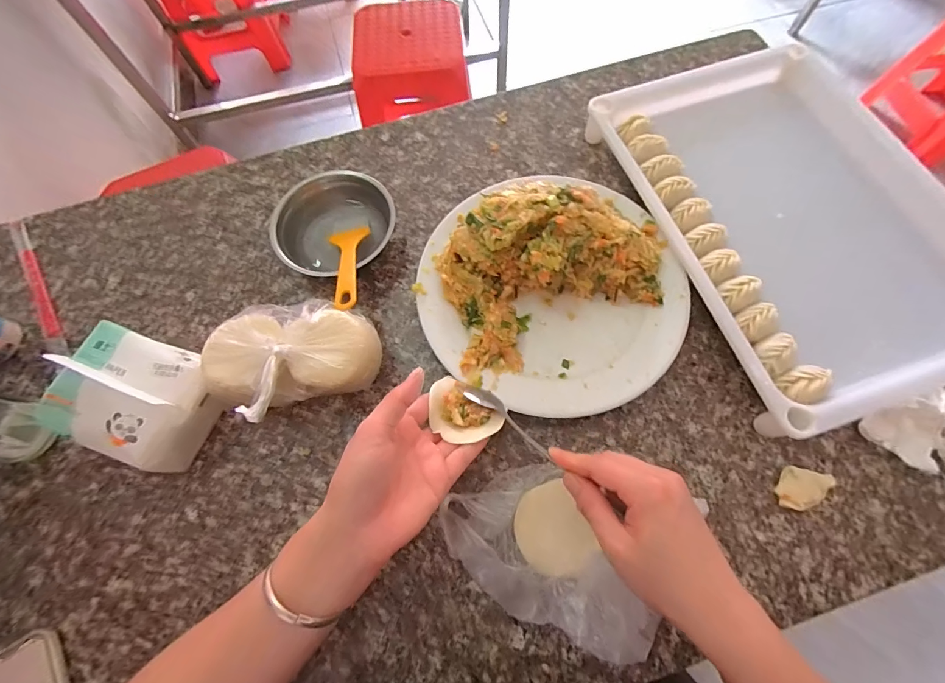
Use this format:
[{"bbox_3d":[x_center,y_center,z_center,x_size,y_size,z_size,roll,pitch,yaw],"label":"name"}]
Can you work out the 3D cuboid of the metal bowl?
[{"bbox_3d":[-0.138,-0.116,0.410,0.117,0.045,0.104,-14,70,-3],"label":"metal bowl"}]

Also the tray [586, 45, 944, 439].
[{"bbox_3d":[0.302,-0.123,0.388,0.247,0.042,0.375,-19,70,-5],"label":"tray"}]

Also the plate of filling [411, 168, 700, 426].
[{"bbox_3d":[0.071,-0.053,0.349,0.238,0.078,0.217,-1,70,2],"label":"plate of filling"}]

